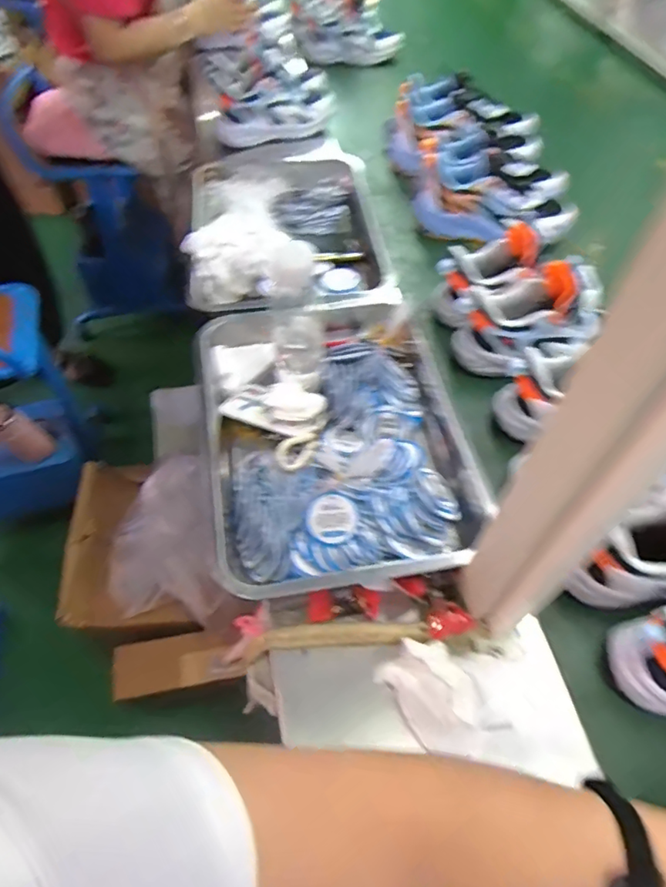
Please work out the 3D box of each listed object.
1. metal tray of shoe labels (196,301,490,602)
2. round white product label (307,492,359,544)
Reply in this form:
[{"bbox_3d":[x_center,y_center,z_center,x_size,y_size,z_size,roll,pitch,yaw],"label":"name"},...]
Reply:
[{"bbox_3d":[0.004,-0.019,0.581,0.276,0.075,0.362,-6,55,-5],"label":"metal tray of shoe labels"},{"bbox_3d":[0.000,0.070,0.501,0.045,0.005,0.045,45,94,4],"label":"round white product label"}]

